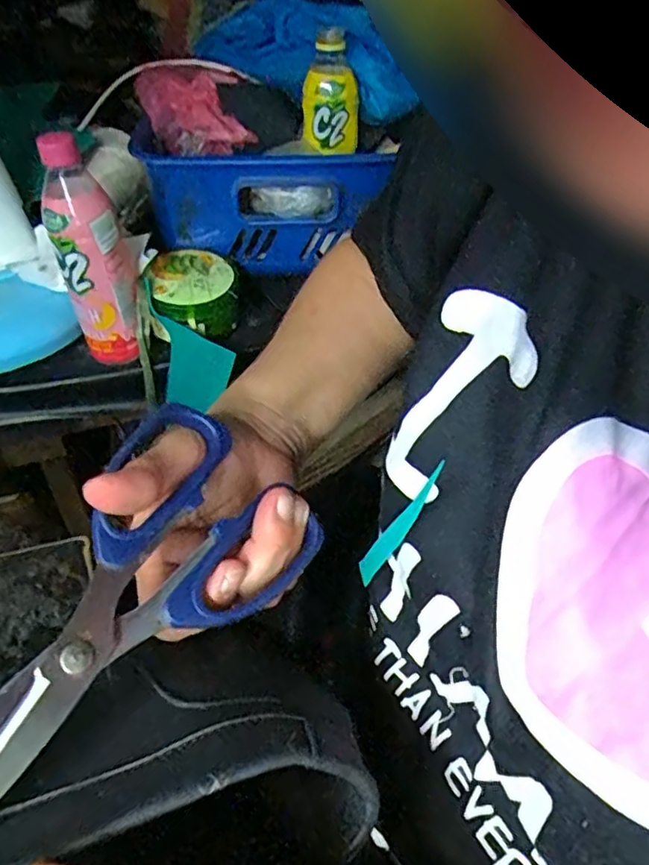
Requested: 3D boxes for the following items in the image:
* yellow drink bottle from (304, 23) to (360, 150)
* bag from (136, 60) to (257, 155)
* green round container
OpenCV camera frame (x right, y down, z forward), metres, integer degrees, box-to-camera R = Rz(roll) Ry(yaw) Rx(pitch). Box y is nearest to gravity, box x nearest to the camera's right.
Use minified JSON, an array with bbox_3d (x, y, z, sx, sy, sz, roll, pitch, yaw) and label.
[{"bbox_3d":[0.008,-0.351,0.614,0.047,0.101,0.041,28,49,23],"label":"yellow drink bottle"},{"bbox_3d":[-0.146,-0.356,0.651,0.094,0.060,0.151,-15,47,-18],"label":"bag"},{"bbox_3d":[-0.135,-0.145,0.621,0.087,0.060,0.095,2,44,-2],"label":"green round container"}]

